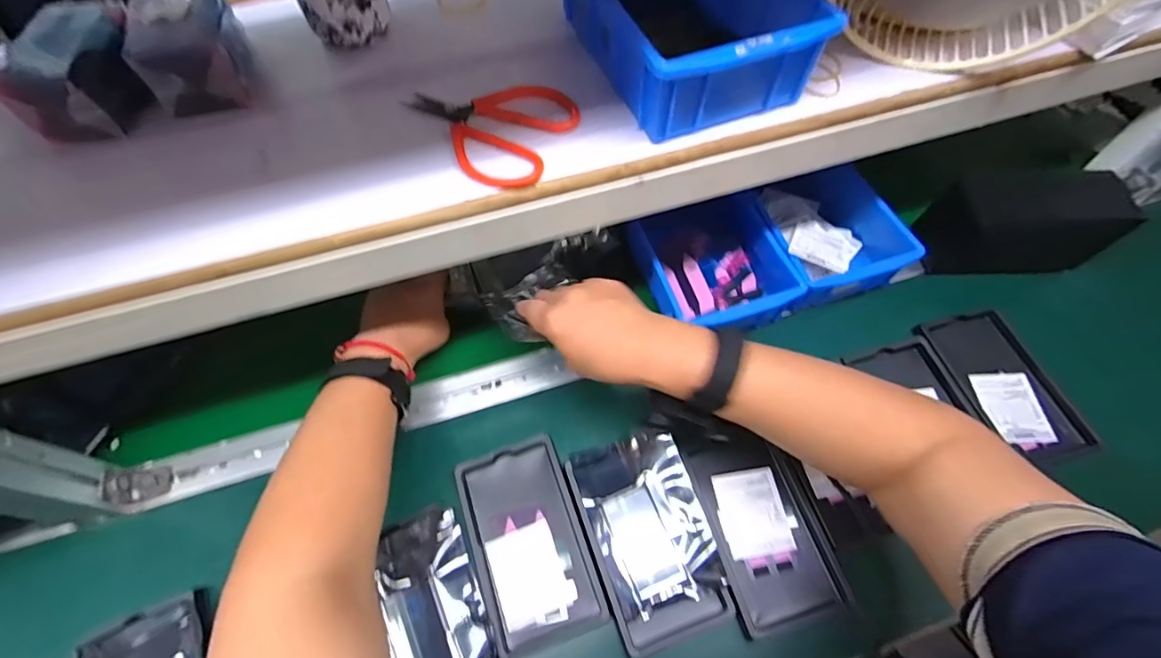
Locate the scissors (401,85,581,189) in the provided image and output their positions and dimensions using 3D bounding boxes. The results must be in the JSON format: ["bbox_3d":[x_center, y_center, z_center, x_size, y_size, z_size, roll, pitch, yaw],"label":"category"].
[{"bbox_3d":[-0.069,-0.146,0.362,0.116,0.014,0.090,22,62,13],"label":"scissors"}]

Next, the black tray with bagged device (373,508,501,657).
[{"bbox_3d":[-0.117,0.227,0.401,0.079,0.031,0.149,-21,61,-11],"label":"black tray with bagged device"}]

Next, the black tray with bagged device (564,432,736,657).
[{"bbox_3d":[0.058,0.173,0.433,0.099,0.023,0.159,-17,60,-9],"label":"black tray with bagged device"}]

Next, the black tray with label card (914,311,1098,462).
[{"bbox_3d":[0.423,0.055,0.511,0.096,0.019,0.157,-15,60,-8],"label":"black tray with label card"}]

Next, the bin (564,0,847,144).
[{"bbox_3d":[0.075,-0.230,0.378,0.129,0.065,0.191,-20,61,-11],"label":"bin"}]

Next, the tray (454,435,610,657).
[{"bbox_3d":[-0.045,0.180,0.437,0.091,0.021,0.157,-18,60,-10],"label":"tray"}]

